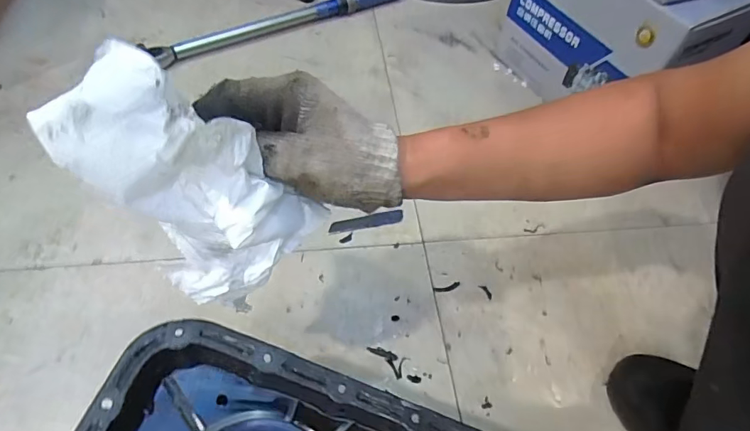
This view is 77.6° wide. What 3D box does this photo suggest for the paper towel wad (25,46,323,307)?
[{"bbox_3d":[-0.113,-0.023,0.290,0.123,0.157,0.083,29,58,14],"label":"paper towel wad"}]

